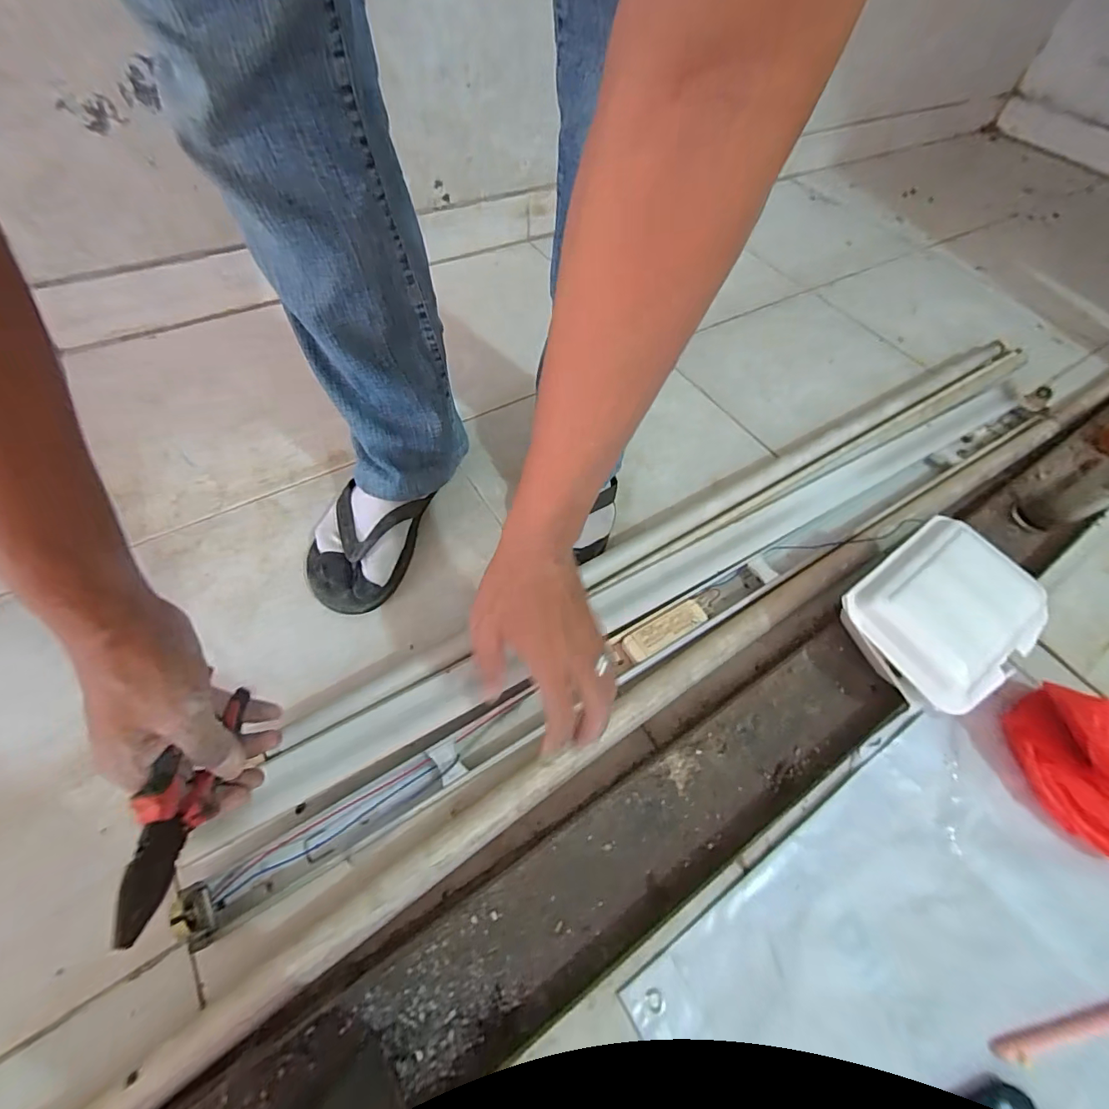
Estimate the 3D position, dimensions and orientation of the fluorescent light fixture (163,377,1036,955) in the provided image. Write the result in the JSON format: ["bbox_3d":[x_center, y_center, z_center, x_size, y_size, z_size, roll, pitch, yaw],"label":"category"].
[{"bbox_3d":[0.223,0.013,0.562,1.168,0.056,0.092,-26,62,-19],"label":"fluorescent light fixture"}]

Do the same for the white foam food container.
[{"bbox_3d":[0.373,0.056,0.463,0.180,0.070,0.136,-29,65,-21],"label":"white foam food container"}]

